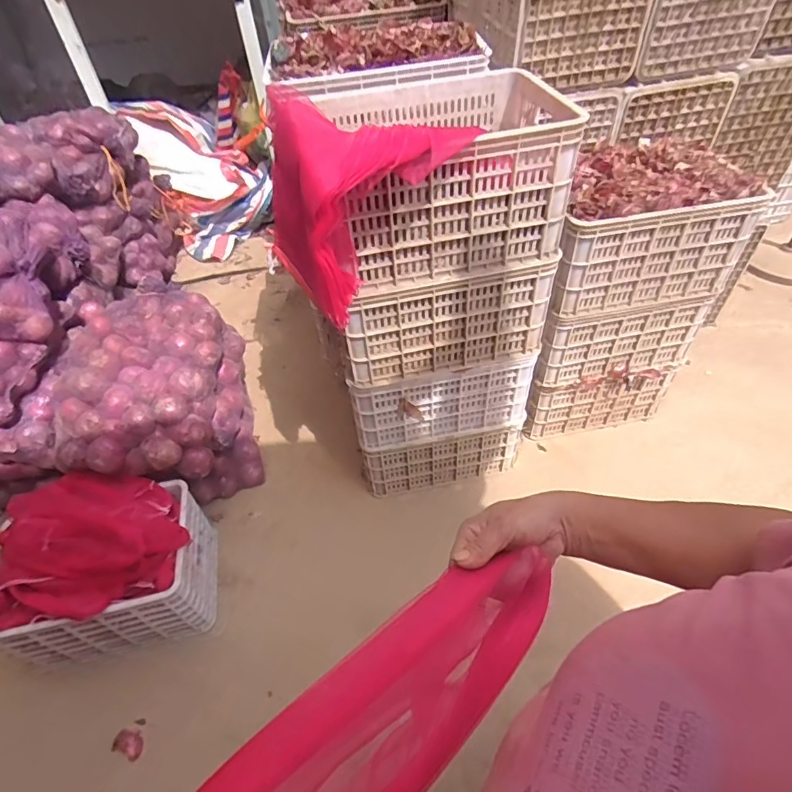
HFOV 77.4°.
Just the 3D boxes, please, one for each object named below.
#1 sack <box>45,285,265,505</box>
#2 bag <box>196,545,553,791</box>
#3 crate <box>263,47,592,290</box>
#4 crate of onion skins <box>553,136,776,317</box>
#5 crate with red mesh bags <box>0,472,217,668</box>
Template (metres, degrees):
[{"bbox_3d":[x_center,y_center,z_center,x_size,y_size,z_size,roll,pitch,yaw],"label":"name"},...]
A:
[{"bbox_3d":[-0.782,0.031,1.641,0.518,0.532,0.589,-11,48,-5],"label":"sack"},{"bbox_3d":[-0.006,0.257,0.374,0.347,0.079,0.116,-35,54,-28],"label":"bag"},{"bbox_3d":[0.091,-0.501,1.104,0.504,0.289,0.401,-12,48,-6],"label":"crate"},{"bbox_3d":[0.665,-0.495,1.414,0.501,0.323,0.366,-7,47,-1],"label":"crate of onion skins"},{"bbox_3d":[-0.825,0.464,1.404,0.509,0.355,0.403,-13,48,-7],"label":"crate with red mesh bags"}]

